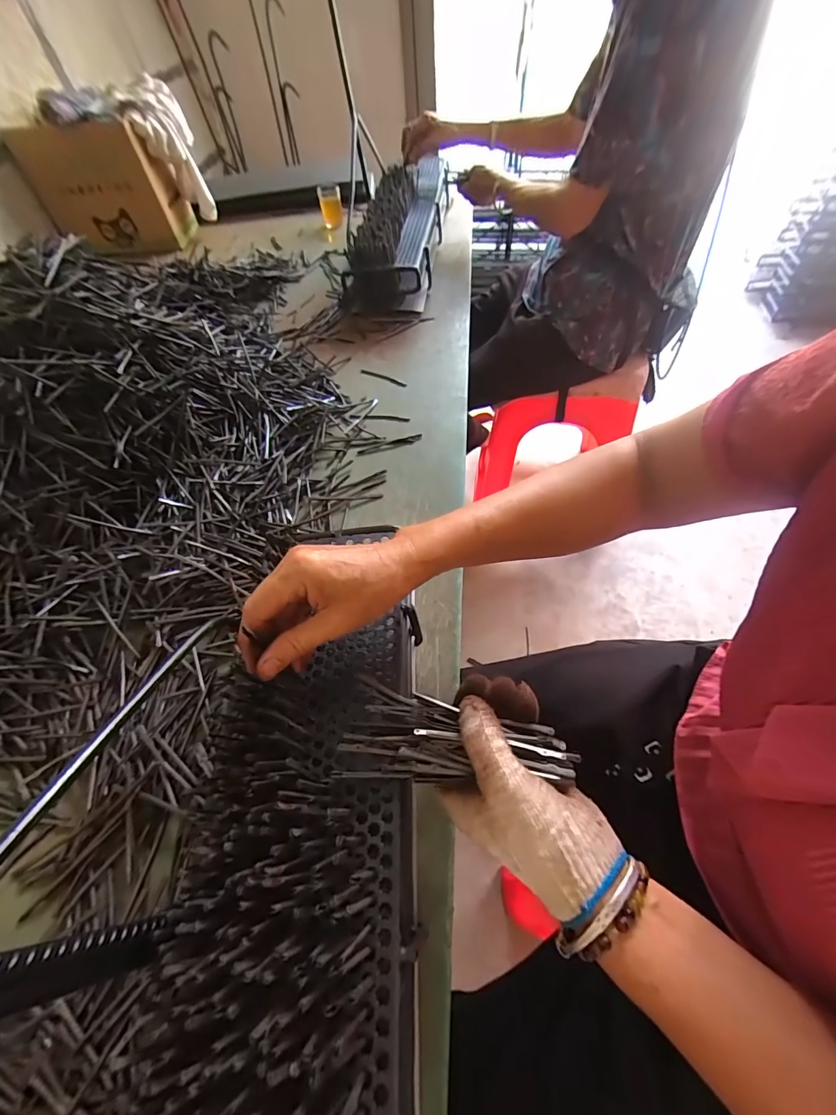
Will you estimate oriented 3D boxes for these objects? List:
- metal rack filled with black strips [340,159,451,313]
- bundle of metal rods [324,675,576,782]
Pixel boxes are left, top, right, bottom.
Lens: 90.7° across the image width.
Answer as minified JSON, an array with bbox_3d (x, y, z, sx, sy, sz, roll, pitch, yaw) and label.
[{"bbox_3d":[-0.021,-0.728,0.905,0.157,0.121,0.574,7,57,9],"label":"metal rack filled with black strips"},{"bbox_3d":[0.024,0.121,0.279,0.151,0.021,0.065,2,56,12],"label":"bundle of metal rods"}]

